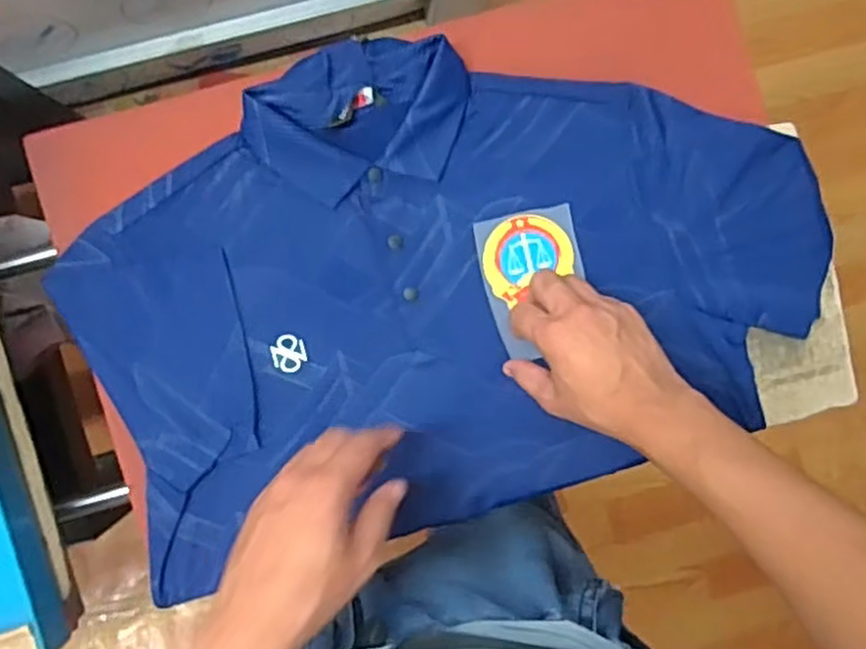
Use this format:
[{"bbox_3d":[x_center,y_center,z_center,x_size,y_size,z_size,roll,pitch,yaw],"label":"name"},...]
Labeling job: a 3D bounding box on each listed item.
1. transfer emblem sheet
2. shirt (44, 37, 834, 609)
[{"bbox_3d":[0.086,-0.037,0.615,0.082,0.009,0.113,-13,90,-2],"label":"transfer emblem sheet"},{"bbox_3d":[0.018,-0.043,0.614,0.598,0.032,0.379,-18,90,-2],"label":"shirt"}]

